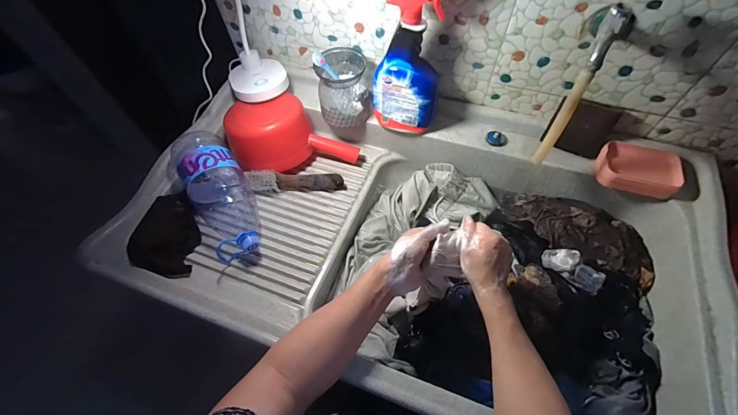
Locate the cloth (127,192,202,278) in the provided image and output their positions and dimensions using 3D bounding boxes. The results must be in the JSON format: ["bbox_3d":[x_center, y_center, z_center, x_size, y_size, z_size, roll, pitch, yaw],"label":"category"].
[{"bbox_3d":[-0.365,0.046,0.601,0.106,0.018,0.155,7,59,-14],"label":"cloth"}]

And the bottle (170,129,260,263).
[{"bbox_3d":[-0.278,-0.033,0.617,0.102,0.082,0.264,-29,76,-14],"label":"bottle"}]

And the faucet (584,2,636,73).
[{"bbox_3d":[0.339,-0.252,0.470,0.056,0.071,0.100,29,64,19],"label":"faucet"}]

